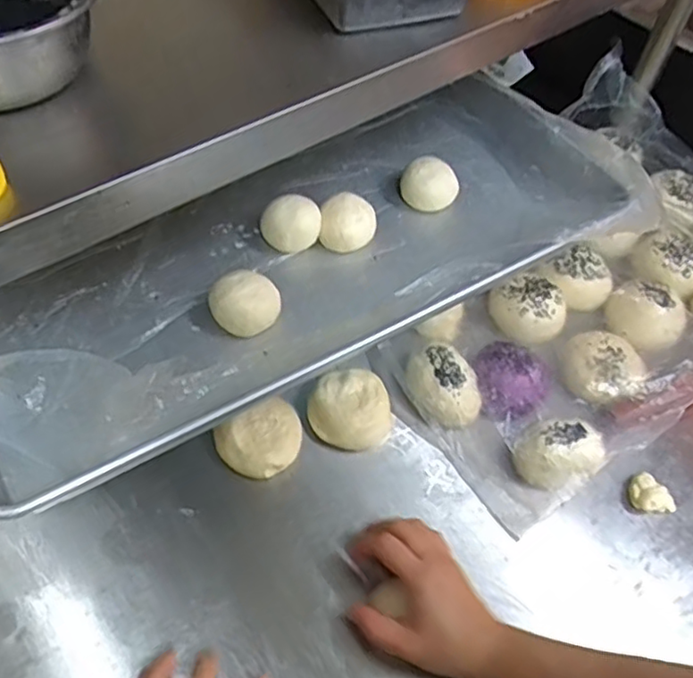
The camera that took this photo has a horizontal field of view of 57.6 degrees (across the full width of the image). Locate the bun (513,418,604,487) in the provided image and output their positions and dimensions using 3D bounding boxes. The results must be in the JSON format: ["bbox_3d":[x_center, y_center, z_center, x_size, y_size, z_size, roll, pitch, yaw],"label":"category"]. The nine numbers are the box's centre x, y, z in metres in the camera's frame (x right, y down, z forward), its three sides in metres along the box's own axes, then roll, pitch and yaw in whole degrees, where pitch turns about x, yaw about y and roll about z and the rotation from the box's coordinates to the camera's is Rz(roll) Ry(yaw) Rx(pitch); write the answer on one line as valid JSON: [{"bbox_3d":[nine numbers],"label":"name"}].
[{"bbox_3d":[0.201,0.108,0.589,0.073,0.038,0.053,-14,57,-14],"label":"bun"}]

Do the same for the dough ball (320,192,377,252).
[{"bbox_3d":[0.001,-0.105,0.581,0.048,0.042,0.043,8,53,0],"label":"dough ball"}]

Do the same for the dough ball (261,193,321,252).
[{"bbox_3d":[-0.050,-0.099,0.565,0.052,0.045,0.041,0,54,-6],"label":"dough ball"}]

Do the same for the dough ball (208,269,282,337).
[{"bbox_3d":[-0.082,-0.026,0.514,0.055,0.039,0.051,3,53,-4],"label":"dough ball"}]

